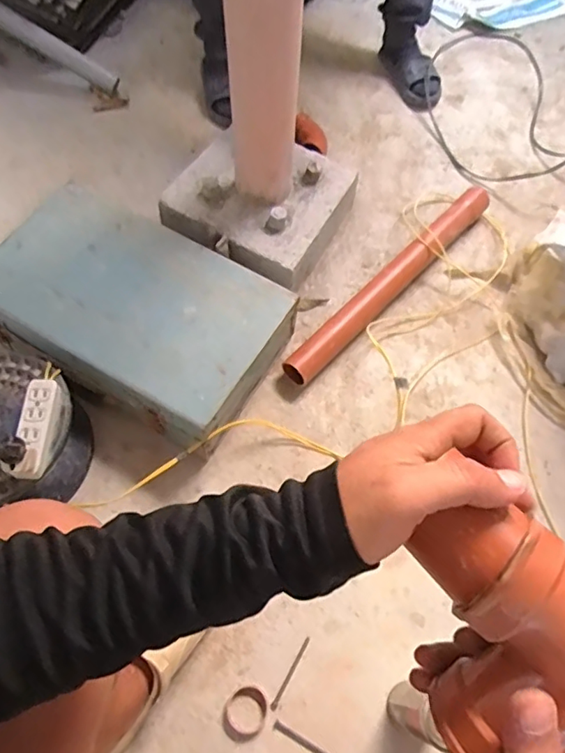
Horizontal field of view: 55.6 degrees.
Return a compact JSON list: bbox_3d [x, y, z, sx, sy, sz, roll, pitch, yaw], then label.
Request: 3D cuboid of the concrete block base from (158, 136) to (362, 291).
[{"bbox_3d":[-0.046,-0.344,1.097,0.304,0.127,0.320,30,64,10],"label":"concrete block base"}]

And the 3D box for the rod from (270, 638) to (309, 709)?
[{"bbox_3d":[0.013,0.428,0.774,0.009,0.004,0.105,30,66,12],"label":"rod"}]

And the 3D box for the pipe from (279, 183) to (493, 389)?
[{"bbox_3d":[0.230,-0.201,1.088,0.063,0.058,0.626,40,68,16],"label":"pipe"}]

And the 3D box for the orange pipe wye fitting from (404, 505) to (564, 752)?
[{"bbox_3d":[0.123,0.145,0.249,0.162,0.072,0.097,40,68,16],"label":"orange pipe wye fitting"}]

